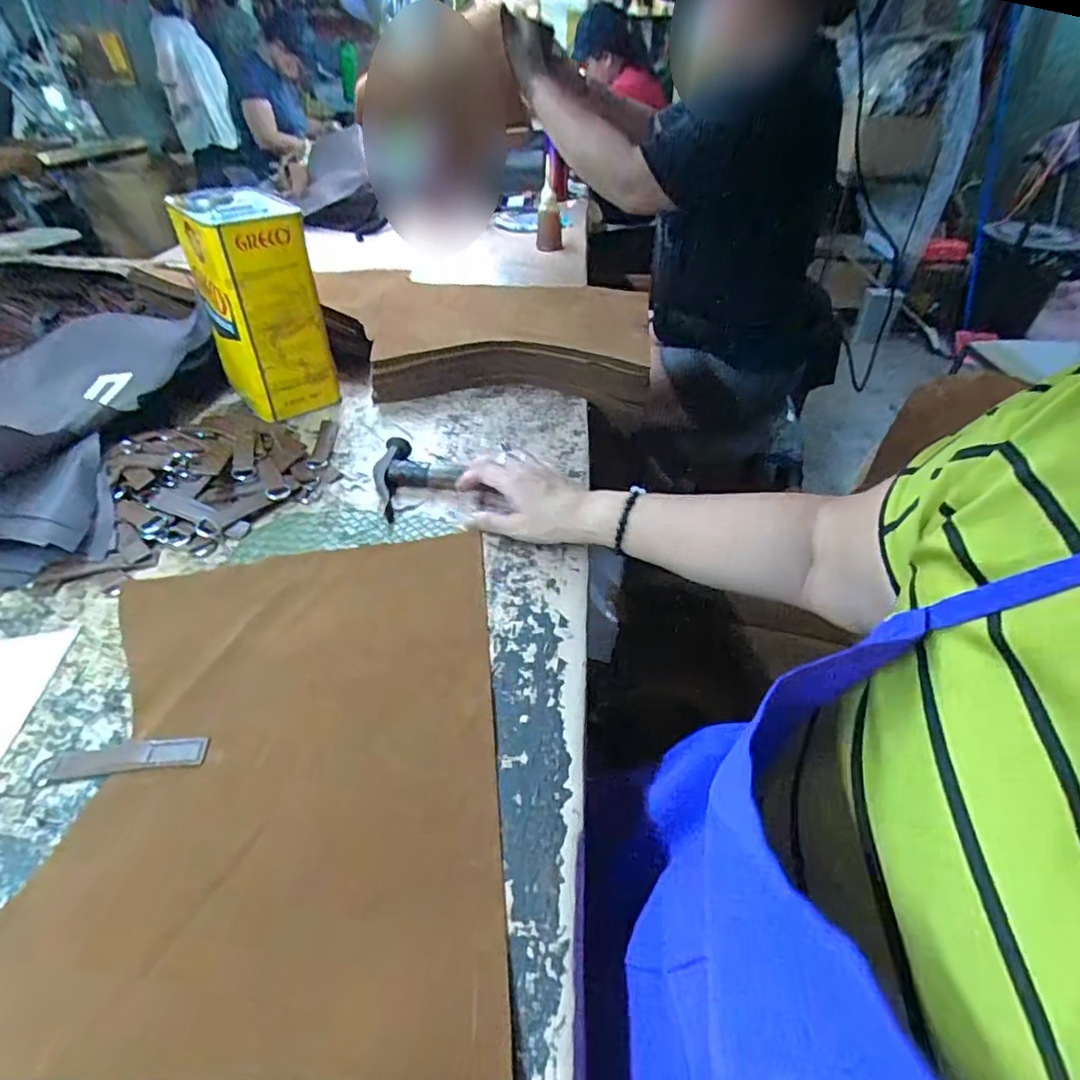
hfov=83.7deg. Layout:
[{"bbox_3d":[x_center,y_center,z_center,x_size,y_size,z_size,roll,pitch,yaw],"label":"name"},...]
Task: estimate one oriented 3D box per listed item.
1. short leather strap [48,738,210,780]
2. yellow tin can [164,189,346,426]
[{"bbox_3d":[-0.274,0.144,0.402,0.100,0.008,0.023,-4,40,-3],"label":"short leather strap"},{"bbox_3d":[-0.335,-0.278,0.728,0.108,0.226,0.139,-26,46,-27],"label":"yellow tin can"}]

